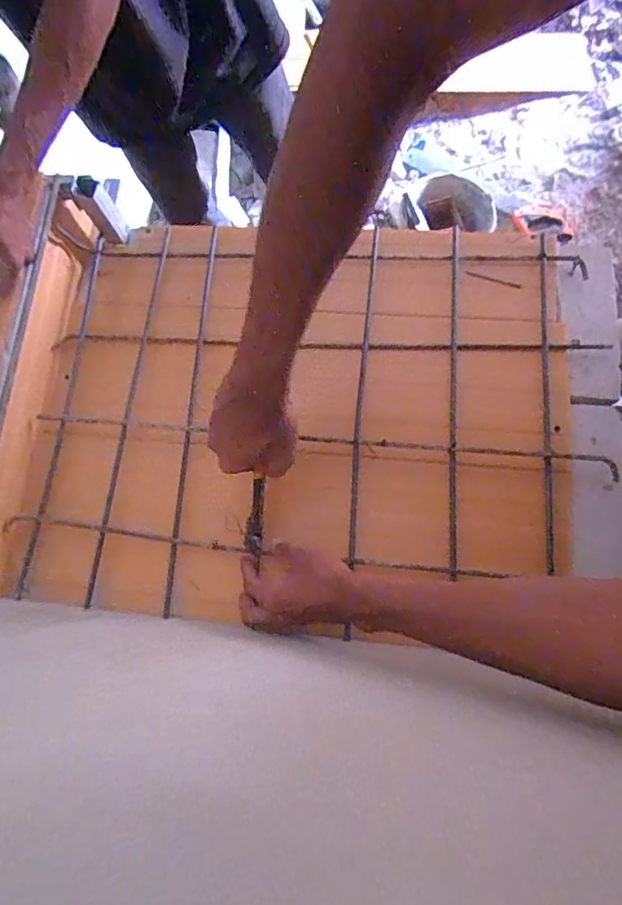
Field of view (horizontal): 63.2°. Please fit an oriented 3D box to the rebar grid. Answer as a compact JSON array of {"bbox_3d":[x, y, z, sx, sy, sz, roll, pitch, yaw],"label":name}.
[{"bbox_3d":[0.006,-0.051,0.644,0.730,0.046,0.494,3,76,6],"label":"rebar grid"}]

